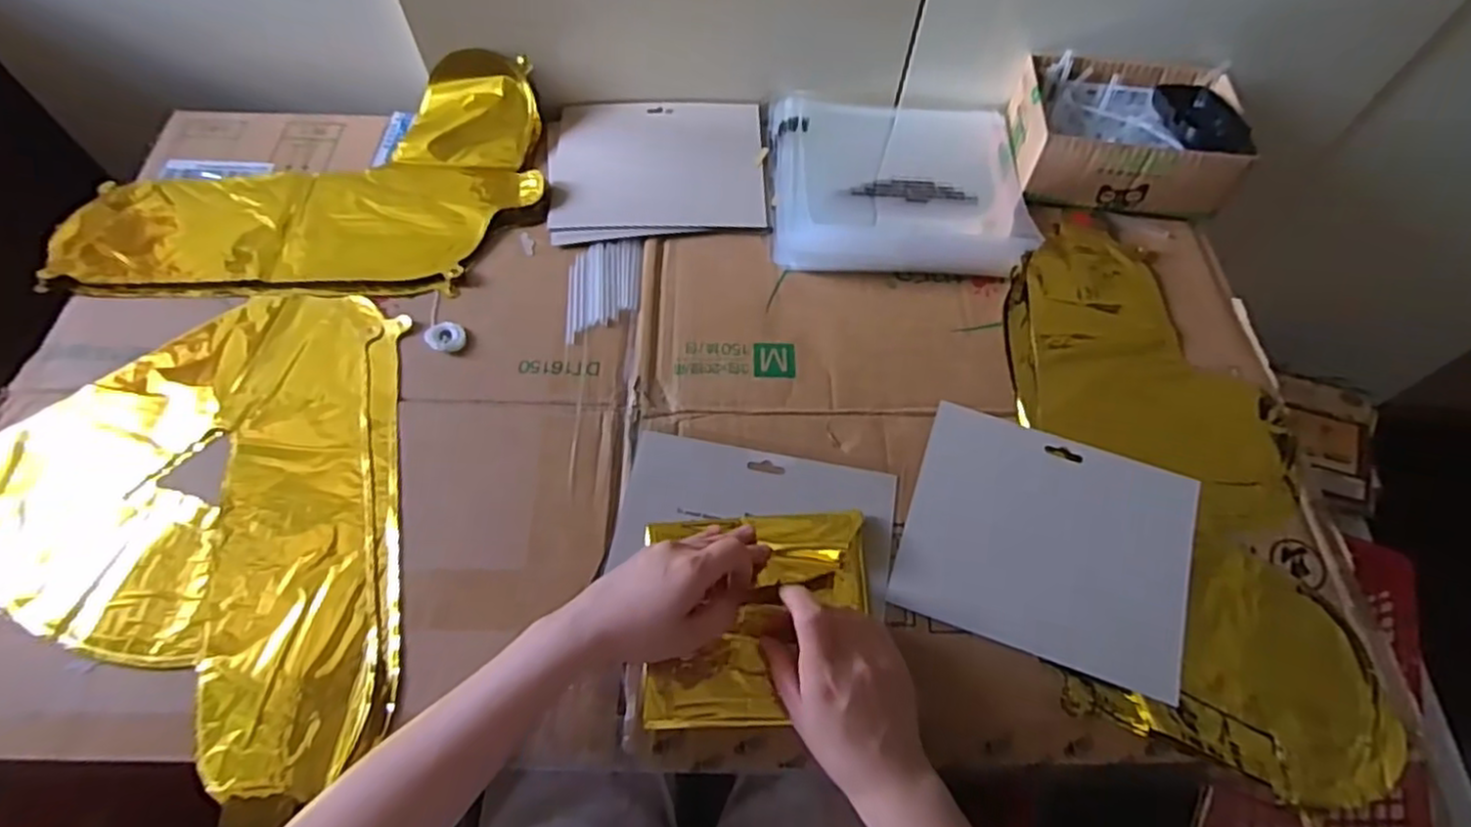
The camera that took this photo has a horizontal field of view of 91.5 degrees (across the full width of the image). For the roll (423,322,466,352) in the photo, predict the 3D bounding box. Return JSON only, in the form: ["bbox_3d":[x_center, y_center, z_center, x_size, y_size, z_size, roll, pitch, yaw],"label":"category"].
[{"bbox_3d":[-0.233,-0.061,0.574,0.030,0.007,0.028,1,62,-2],"label":"roll"}]

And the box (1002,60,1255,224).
[{"bbox_3d":[0.355,-0.261,0.658,0.184,0.077,0.138,8,62,2],"label":"box"}]

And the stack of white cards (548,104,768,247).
[{"bbox_3d":[-0.072,-0.232,0.669,0.195,0.006,0.166,-4,63,-5],"label":"stack of white cards"}]

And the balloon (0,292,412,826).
[{"bbox_3d":[-0.372,0.054,0.505,0.382,0.011,0.337,20,63,8],"label":"balloon"}]

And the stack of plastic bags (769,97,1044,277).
[{"bbox_3d":[0.151,-0.222,0.661,0.231,0.030,0.220,1,62,-2],"label":"stack of plastic bags"}]

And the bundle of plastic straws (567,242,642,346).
[{"bbox_3d":[-0.112,-0.109,0.614,0.061,0.004,0.103,-1,62,-3],"label":"bundle of plastic straws"}]

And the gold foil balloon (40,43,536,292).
[{"bbox_3d":[-0.378,-0.206,0.622,0.403,0.038,0.226,-3,63,-4],"label":"gold foil balloon"}]

